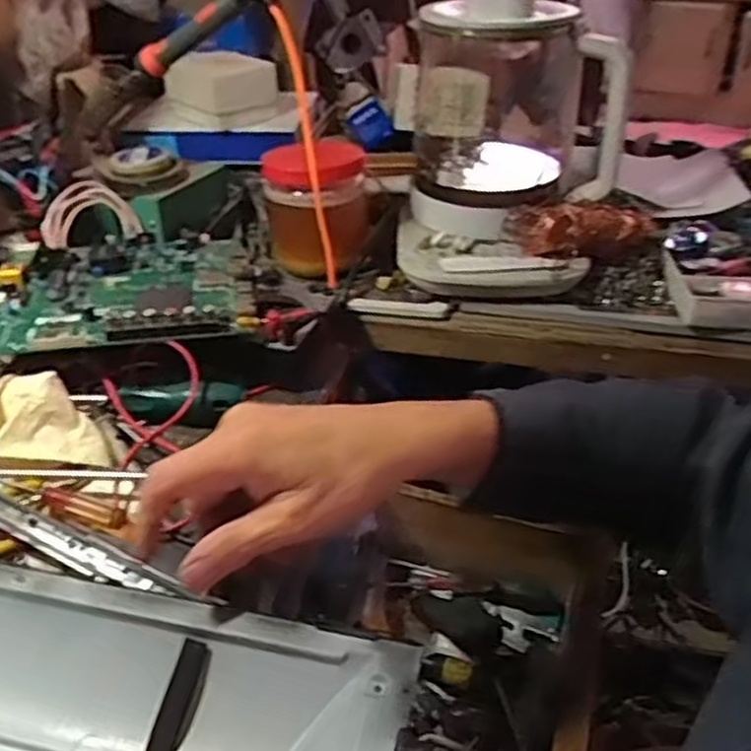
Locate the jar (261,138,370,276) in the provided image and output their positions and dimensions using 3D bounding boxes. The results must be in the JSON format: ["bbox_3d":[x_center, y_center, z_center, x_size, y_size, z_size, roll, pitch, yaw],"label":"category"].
[{"bbox_3d":[-0.054,-0.156,0.711,0.094,0.114,0.097,0,36,0],"label":"jar"}]

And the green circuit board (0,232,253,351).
[{"bbox_3d":[-0.200,-0.074,0.618,0.194,0.022,0.162,-8,36,-11],"label":"green circuit board"}]

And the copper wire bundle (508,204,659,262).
[{"bbox_3d":[0.183,-0.128,0.680,0.132,0.044,0.036,-5,36,-7],"label":"copper wire bundle"}]

